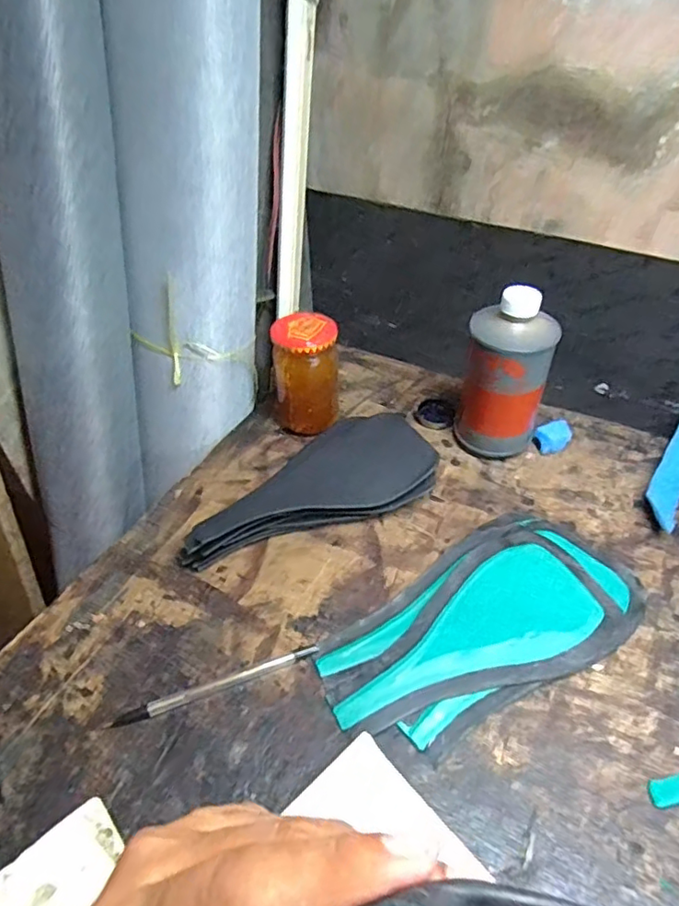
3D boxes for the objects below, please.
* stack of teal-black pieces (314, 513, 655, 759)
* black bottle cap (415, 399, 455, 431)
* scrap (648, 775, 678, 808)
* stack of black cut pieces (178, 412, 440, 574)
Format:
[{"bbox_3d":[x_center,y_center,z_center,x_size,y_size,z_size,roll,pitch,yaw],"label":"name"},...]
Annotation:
[{"bbox_3d":[0.108,0.123,0.415,0.240,0.020,0.123,-29,50,-26],"label":"stack of teal-black pieces"},{"bbox_3d":[0.099,-0.039,0.596,0.039,0.011,0.036,-1,43,1],"label":"black bottle cap"},{"bbox_3d":[0.202,0.198,0.343,0.039,0.004,0.013,-10,44,-9],"label":"scrap"},{"bbox_3d":[-0.027,0.031,0.496,0.220,0.049,0.090,-17,46,-16],"label":"stack of black cut pieces"}]

